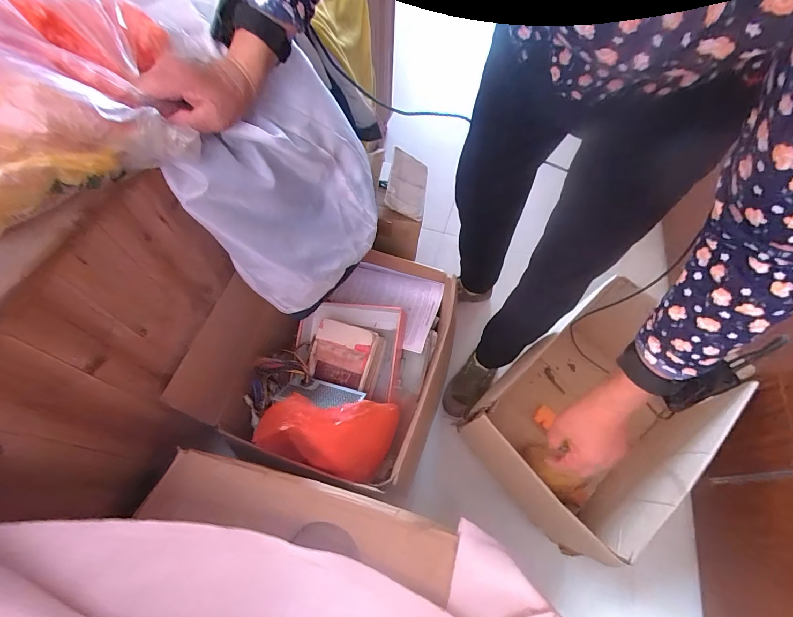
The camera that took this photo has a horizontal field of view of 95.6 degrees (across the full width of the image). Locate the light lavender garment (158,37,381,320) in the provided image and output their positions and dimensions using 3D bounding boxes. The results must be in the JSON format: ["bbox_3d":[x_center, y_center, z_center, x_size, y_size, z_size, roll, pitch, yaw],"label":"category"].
[{"bbox_3d":[-0.130,-0.152,0.516,0.120,0.254,0.256,21,59,16],"label":"light lavender garment"}]

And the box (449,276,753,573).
[{"bbox_3d":[0.417,0.272,0.772,0.438,0.255,0.323,-33,60,-19],"label":"box"}]

